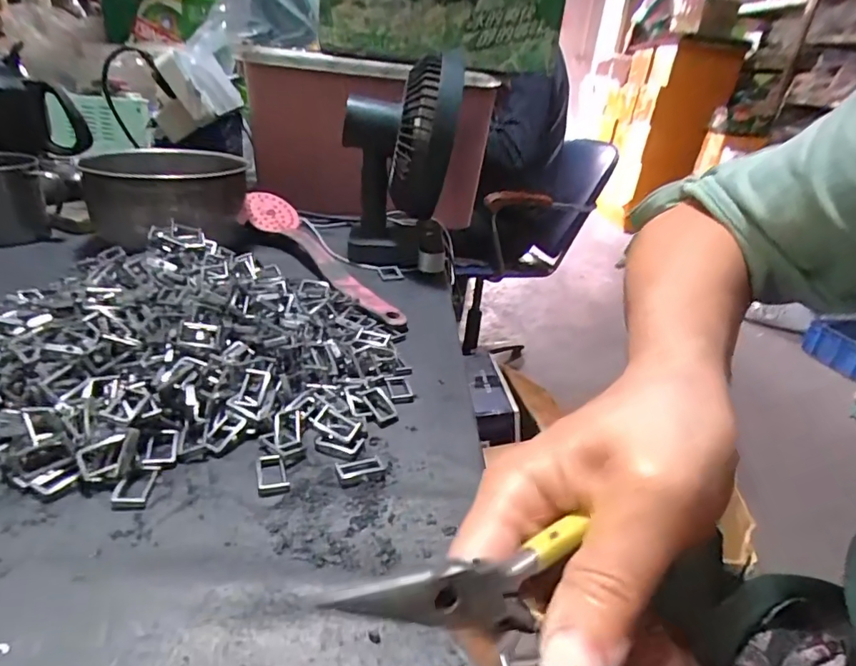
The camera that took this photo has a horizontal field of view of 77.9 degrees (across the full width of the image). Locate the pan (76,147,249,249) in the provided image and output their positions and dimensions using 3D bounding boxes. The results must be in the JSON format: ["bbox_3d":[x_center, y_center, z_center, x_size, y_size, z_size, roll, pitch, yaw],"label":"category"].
[{"bbox_3d":[-0.274,-0.146,0.569,0.147,0.076,0.155,-2,28,-14],"label":"pan"}]

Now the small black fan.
[{"bbox_3d":[-0.028,-0.187,0.580,0.111,0.198,0.143,6,27,2],"label":"small black fan"}]

